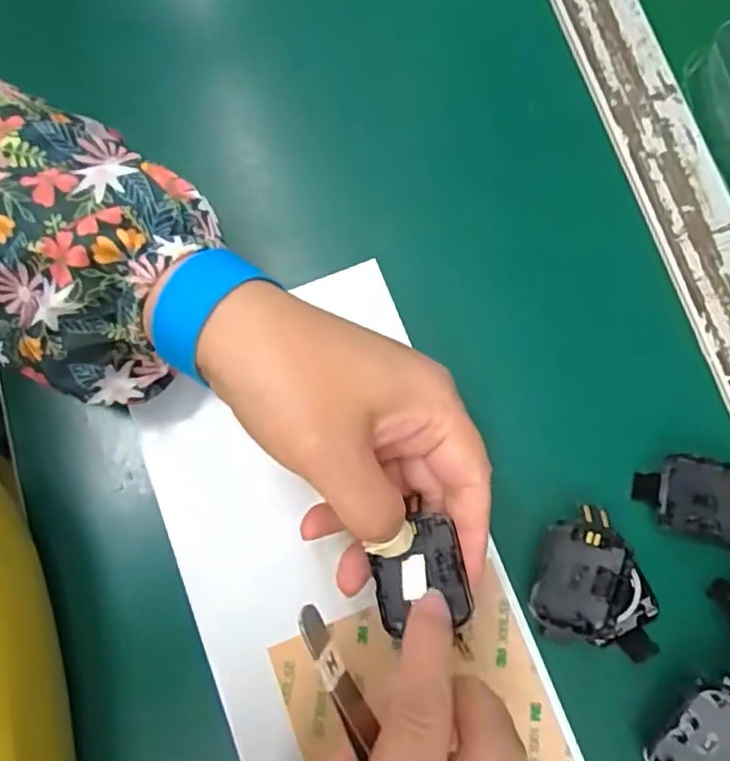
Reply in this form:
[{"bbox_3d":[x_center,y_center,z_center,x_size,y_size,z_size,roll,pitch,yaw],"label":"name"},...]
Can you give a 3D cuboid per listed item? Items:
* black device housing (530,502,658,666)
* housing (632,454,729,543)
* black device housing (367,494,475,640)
[{"bbox_3d":[0.092,0.079,0.260,0.048,0.022,0.051,10,77,2],"label":"black device housing"},{"bbox_3d":[0.138,0.048,0.271,0.048,0.011,0.031,12,77,2],"label":"housing"},{"bbox_3d":[0.020,0.072,0.246,0.033,0.012,0.040,-13,88,10],"label":"black device housing"}]

